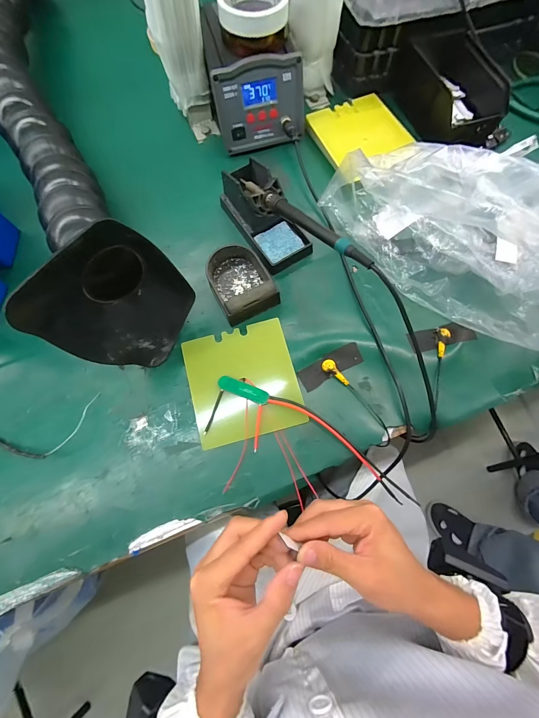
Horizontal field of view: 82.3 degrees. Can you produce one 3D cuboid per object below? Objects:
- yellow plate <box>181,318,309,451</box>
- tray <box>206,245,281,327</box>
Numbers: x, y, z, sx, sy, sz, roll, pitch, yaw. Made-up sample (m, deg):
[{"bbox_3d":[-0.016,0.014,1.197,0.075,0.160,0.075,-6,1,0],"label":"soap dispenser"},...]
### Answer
[{"bbox_3d":[-0.034,0.028,0.390,0.131,0.005,0.139,-15,74,-3],"label":"yellow plate"},{"bbox_3d":[-0.040,-0.107,0.413,0.079,0.037,0.108,-23,75,-8],"label":"tray"}]

